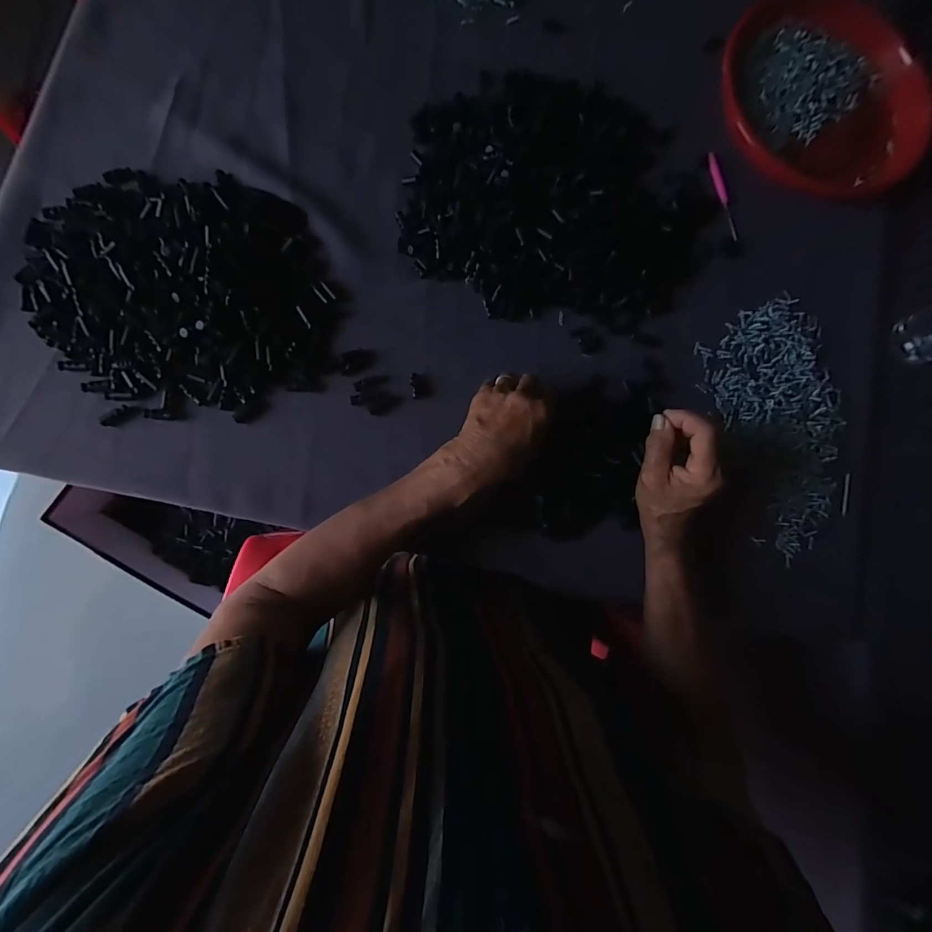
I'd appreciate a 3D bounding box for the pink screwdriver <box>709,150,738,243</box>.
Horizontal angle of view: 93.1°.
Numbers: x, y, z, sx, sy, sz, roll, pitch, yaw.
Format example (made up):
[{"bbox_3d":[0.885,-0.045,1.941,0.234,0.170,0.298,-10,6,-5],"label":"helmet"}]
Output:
[{"bbox_3d":[0.286,-0.299,0.491,0.011,0.006,0.105,-12,85,-8],"label":"pink screwdriver"}]

